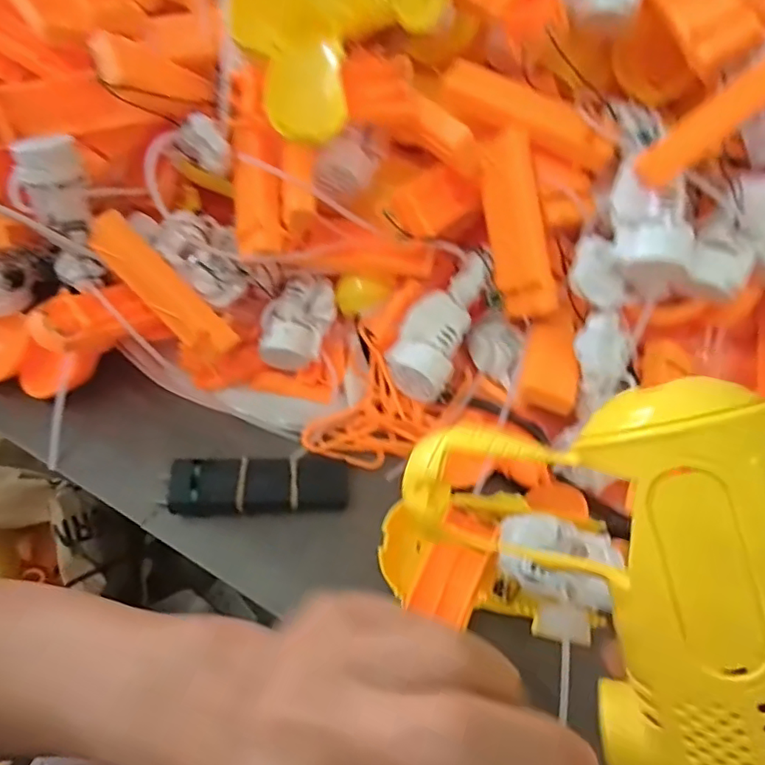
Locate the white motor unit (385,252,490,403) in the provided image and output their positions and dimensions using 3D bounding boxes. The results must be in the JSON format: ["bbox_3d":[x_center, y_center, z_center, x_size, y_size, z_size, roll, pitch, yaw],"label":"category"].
[{"bbox_3d":[0.036,-0.037,0.362,0.040,0.031,0.096,26,79,11],"label":"white motor unit"}]

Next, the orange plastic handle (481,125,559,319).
[{"bbox_3d":[0.084,-0.096,0.345,0.033,0.021,0.111,-11,94,-8],"label":"orange plastic handle"}]

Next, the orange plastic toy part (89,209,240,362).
[{"bbox_3d":[-0.140,-0.058,0.356,0.108,0.037,0.021,46,66,-9],"label":"orange plastic toy part"}]

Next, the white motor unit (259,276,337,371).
[{"bbox_3d":[-0.058,-0.041,0.388,0.039,0.032,0.061,18,62,7],"label":"white motor unit"}]

